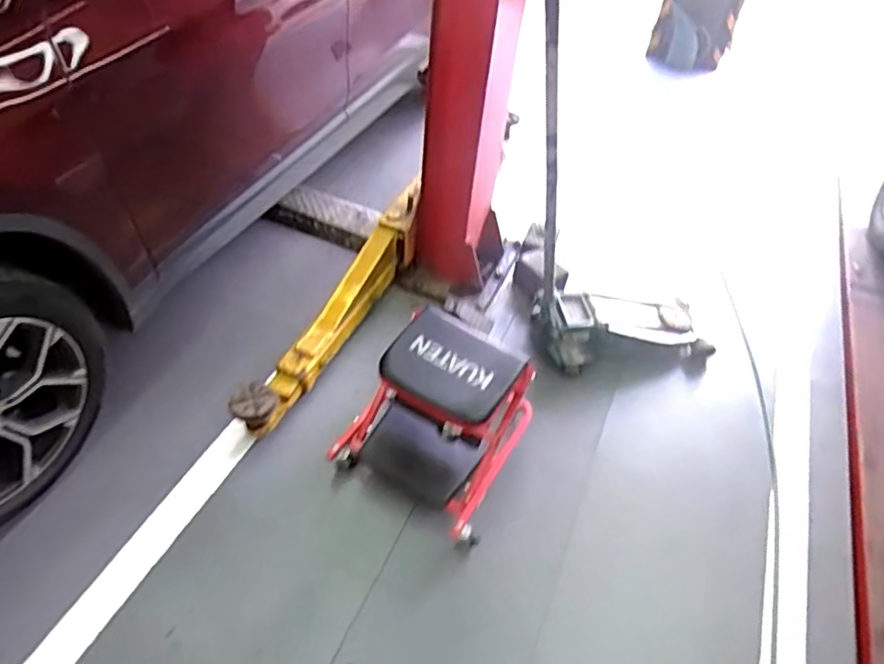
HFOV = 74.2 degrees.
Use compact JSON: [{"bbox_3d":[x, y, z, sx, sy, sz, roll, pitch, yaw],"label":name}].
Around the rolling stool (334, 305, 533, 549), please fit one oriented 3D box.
[{"bbox_3d":[-0.009,0.225,1.547,0.399,0.399,0.410,26,49,17],"label":"rolling stool"}]

